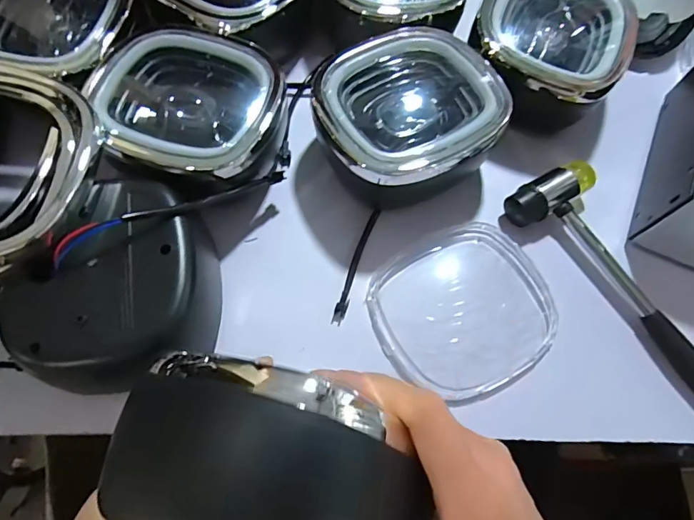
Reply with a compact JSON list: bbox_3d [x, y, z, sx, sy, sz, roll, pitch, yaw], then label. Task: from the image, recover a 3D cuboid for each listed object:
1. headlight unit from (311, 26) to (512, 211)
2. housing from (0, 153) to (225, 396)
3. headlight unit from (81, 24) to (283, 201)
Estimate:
[{"bbox_3d":[0.046,-0.118,0.384,0.152,0.077,0.132,-33,72,-14],"label":"headlight unit"},{"bbox_3d":[-0.154,0.024,0.318,0.119,0.078,0.149,25,69,8],"label":"housing"},{"bbox_3d":[-0.127,-0.117,0.373,0.149,0.076,0.146,33,70,12],"label":"headlight unit"}]

